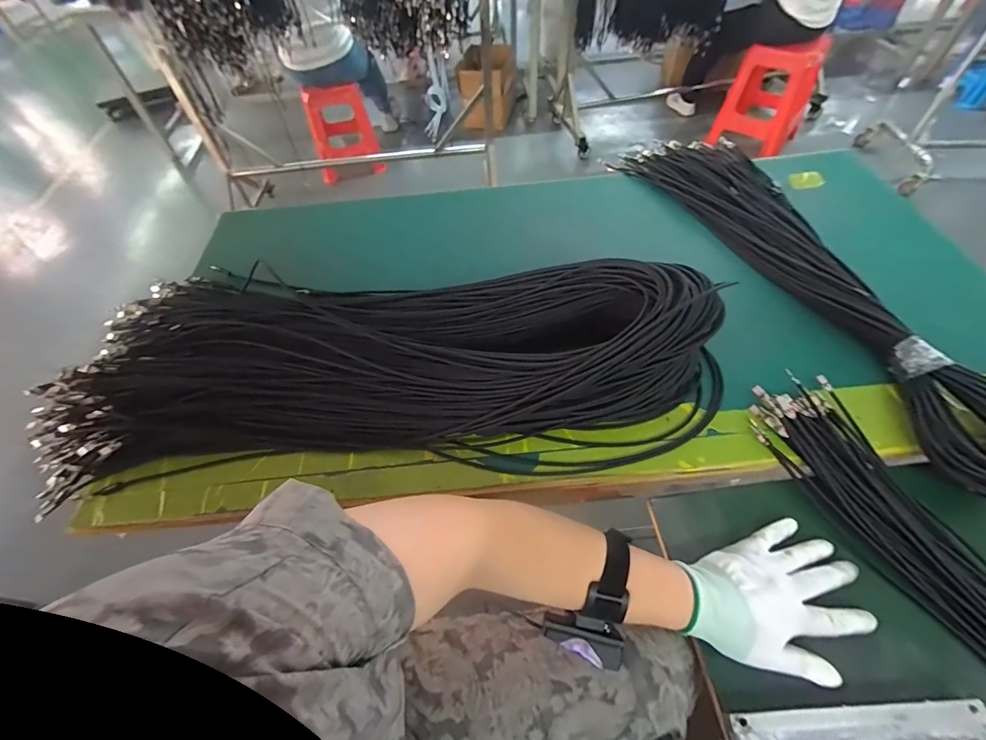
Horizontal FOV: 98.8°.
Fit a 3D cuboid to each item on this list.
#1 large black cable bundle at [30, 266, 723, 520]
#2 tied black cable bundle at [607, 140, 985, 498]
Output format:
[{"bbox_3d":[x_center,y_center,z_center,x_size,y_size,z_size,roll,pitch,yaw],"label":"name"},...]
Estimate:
[{"bbox_3d":[-0.130,-0.032,0.517,0.800,0.137,0.286,-2,54,2],"label":"large black cable bundle"},{"bbox_3d":[0.470,-0.178,0.626,0.227,0.042,0.730,-18,55,-10],"label":"tied black cable bundle"}]

